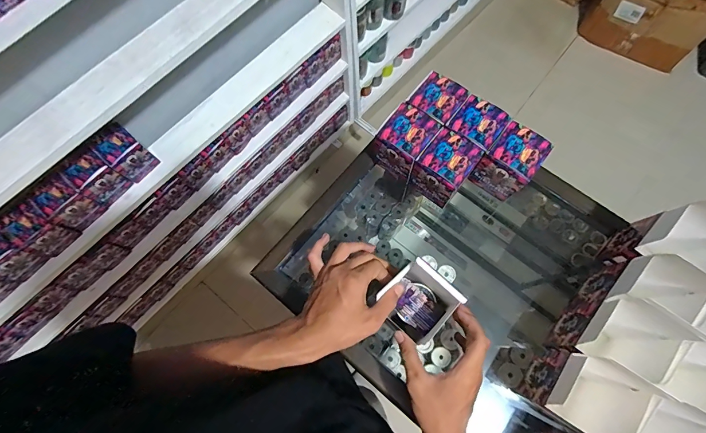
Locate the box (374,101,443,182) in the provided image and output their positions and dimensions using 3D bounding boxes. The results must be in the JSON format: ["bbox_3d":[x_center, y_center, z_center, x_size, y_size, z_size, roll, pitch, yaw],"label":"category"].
[{"bbox_3d":[0.082,-0.113,0.556,0.070,0.082,0.077,35,77,12],"label":"box"}]

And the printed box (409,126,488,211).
[{"bbox_3d":[0.138,-0.073,0.537,0.071,0.075,0.078,38,77,13],"label":"printed box"}]

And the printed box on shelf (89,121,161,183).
[{"bbox_3d":[-0.473,-0.132,0.732,0.077,0.104,0.073,39,78,13],"label":"printed box on shelf"}]

